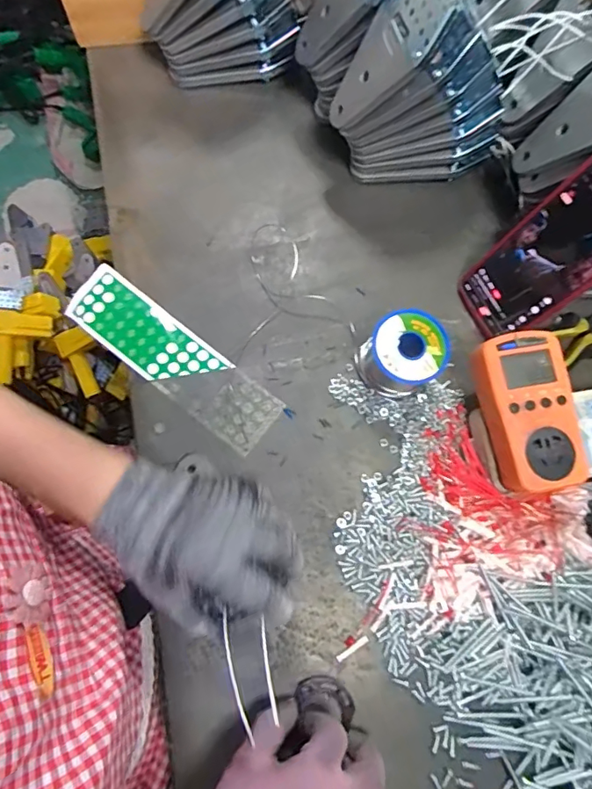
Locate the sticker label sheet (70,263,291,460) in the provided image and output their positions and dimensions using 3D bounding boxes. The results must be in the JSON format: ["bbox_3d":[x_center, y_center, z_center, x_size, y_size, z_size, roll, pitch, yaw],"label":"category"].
[{"bbox_3d":[-0.113,-0.034,0.472,0.217,0.006,0.060,38,77,6],"label":"sticker label sheet"}]

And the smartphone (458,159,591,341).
[{"bbox_3d":[0.213,-0.114,0.432,0.013,0.170,0.081,-22,76,-37],"label":"smartphone"}]

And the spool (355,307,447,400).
[{"bbox_3d":[0.096,-0.034,0.452,0.066,0.060,0.062,-25,78,-7],"label":"spool"}]

